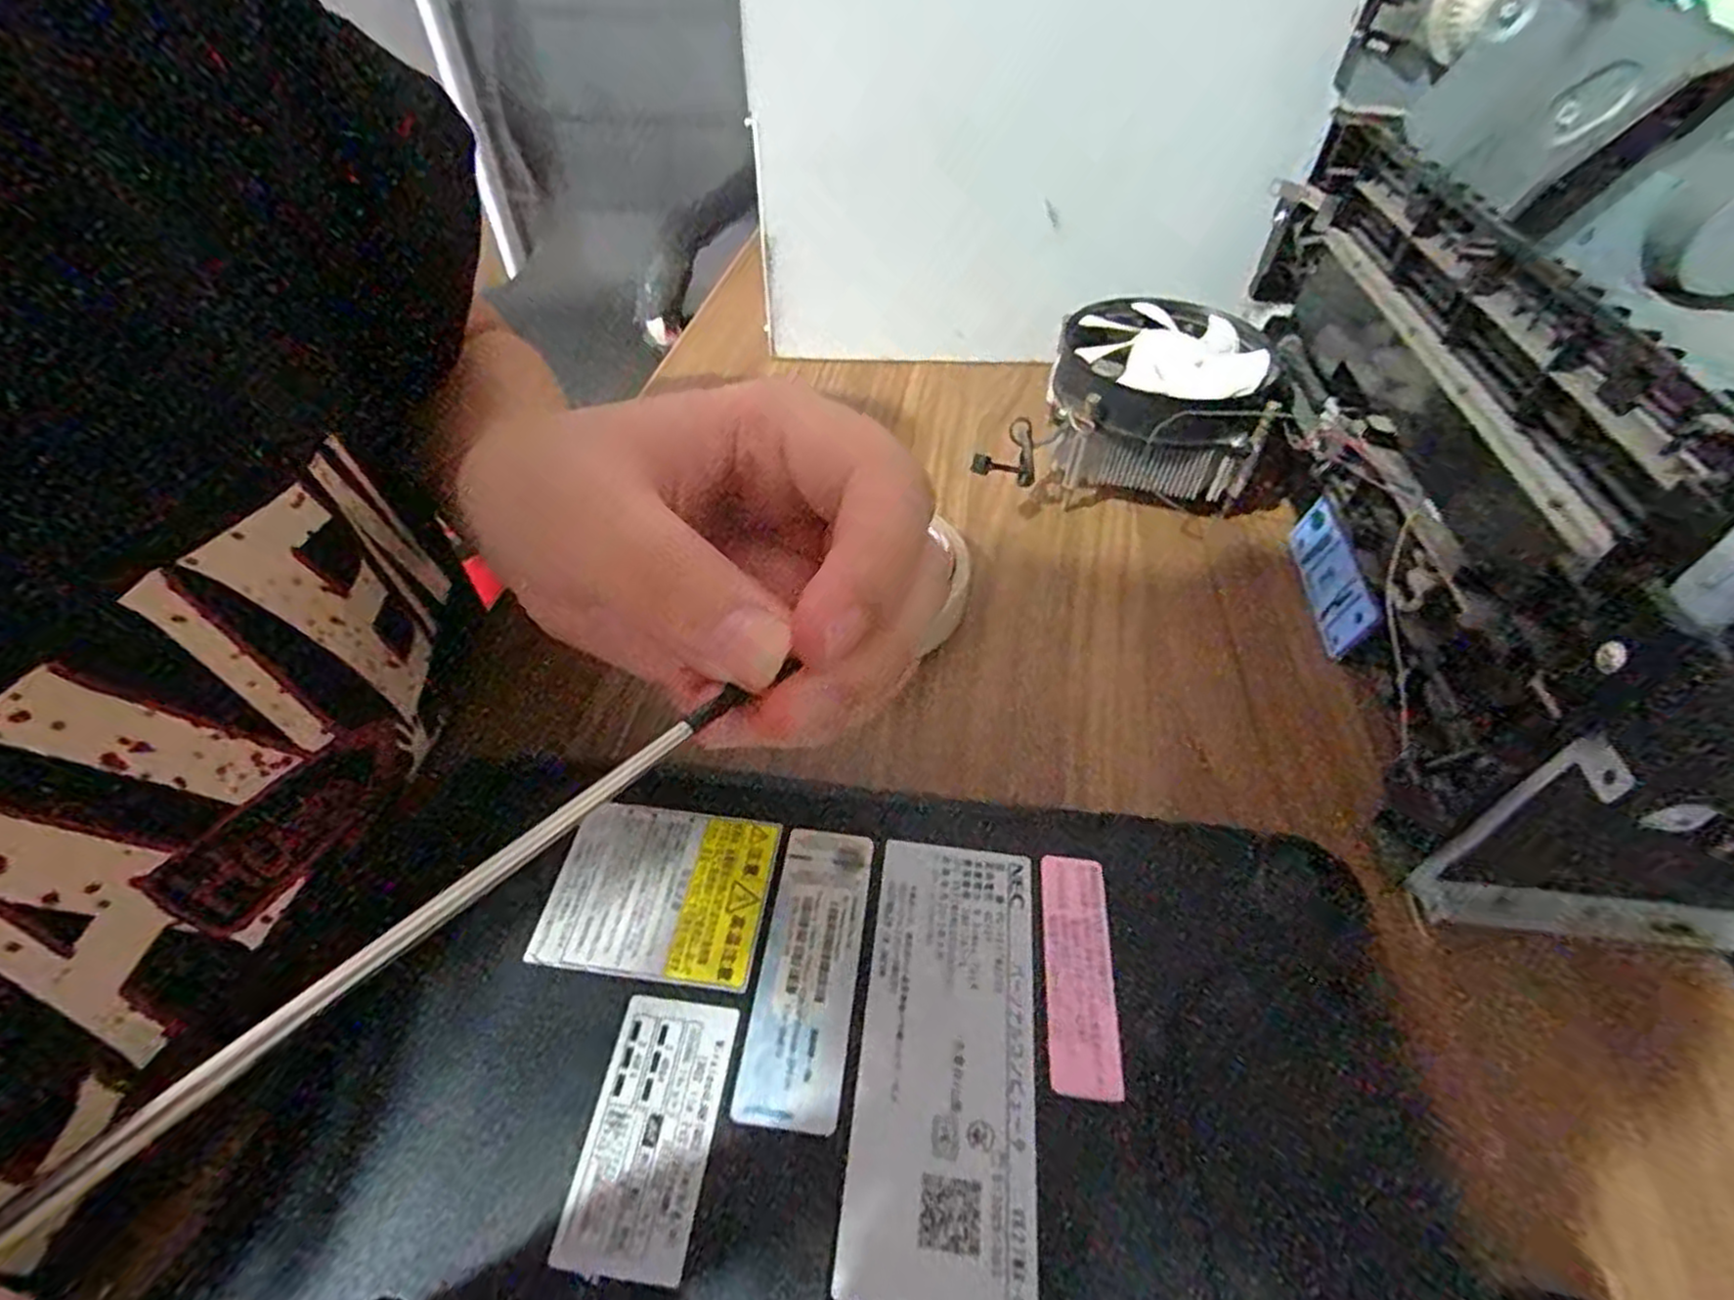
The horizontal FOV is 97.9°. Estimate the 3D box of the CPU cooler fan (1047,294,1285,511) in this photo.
[{"bbox_3d":[0.135,-0.115,0.363,0.094,0.067,0.099,13,49,11],"label":"CPU cooler fan"}]

